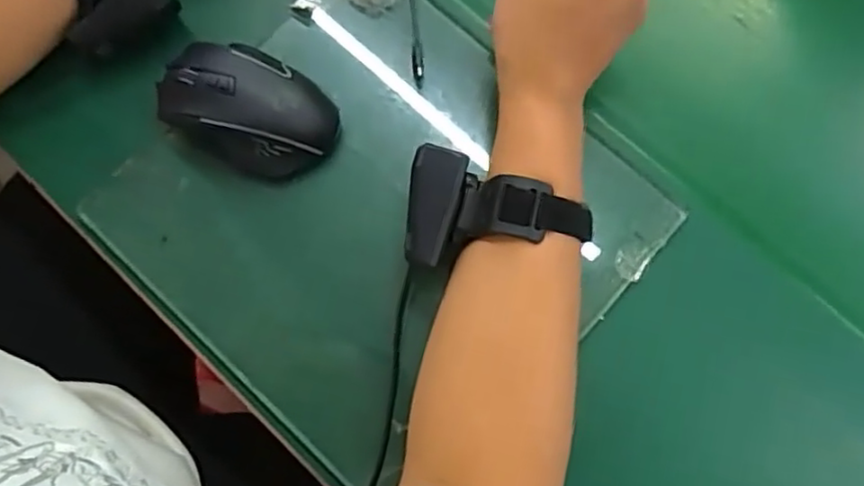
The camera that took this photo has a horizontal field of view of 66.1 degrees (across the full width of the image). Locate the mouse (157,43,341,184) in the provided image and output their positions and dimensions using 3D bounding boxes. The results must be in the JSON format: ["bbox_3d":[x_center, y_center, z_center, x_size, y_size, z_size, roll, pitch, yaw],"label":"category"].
[{"bbox_3d":[-0.121,-0.089,0.440,0.113,0.042,0.072,25,76,5],"label":"mouse"}]

